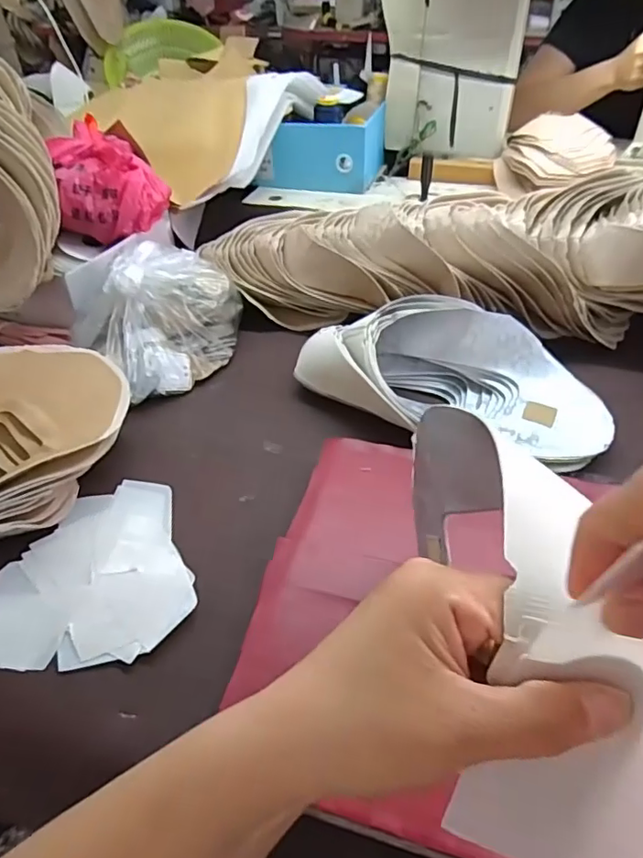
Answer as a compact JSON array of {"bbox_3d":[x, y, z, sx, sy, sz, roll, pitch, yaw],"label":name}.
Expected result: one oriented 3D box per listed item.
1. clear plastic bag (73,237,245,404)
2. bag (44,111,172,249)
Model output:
[{"bbox_3d":[-0.186,-0.140,0.652,0.147,0.110,0.198,32,52,30],"label":"clear plastic bag"},{"bbox_3d":[-0.285,-0.341,0.755,0.137,0.109,0.153,-11,44,-10],"label":"bag"}]

